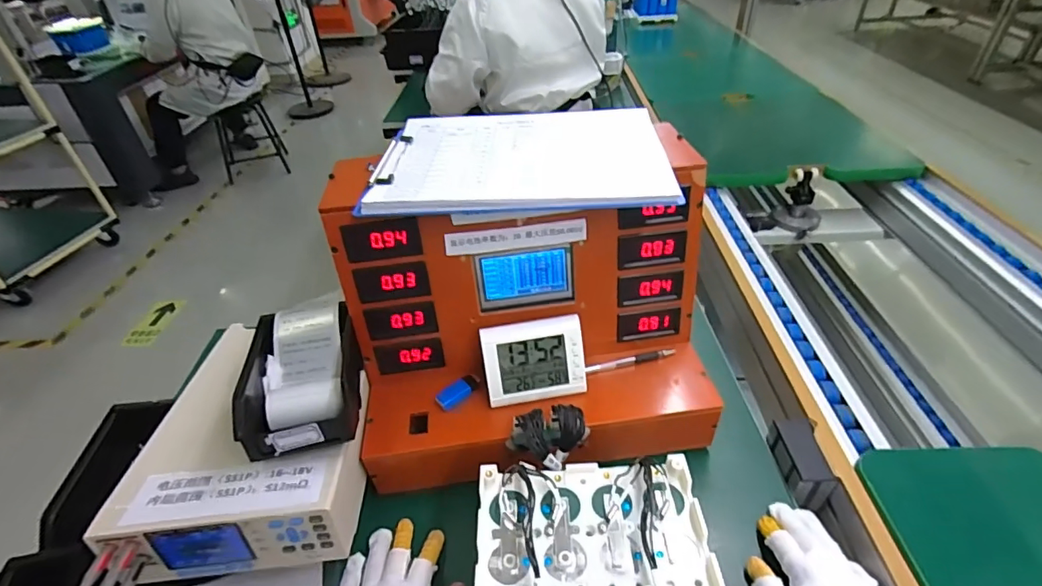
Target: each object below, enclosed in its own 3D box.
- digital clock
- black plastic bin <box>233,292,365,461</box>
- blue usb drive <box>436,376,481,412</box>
[{"bbox_3d":[0.014,0.076,0.566,0.110,0.092,0.023,-8,12,-5],"label":"digital clock"},{"bbox_3d":[-0.230,0.086,0.543,0.108,0.062,0.187,-12,40,-10],"label":"black plastic bin"},{"bbox_3d":[-0.072,0.115,0.585,0.054,0.008,0.024,-33,64,-33],"label":"blue usb drive"}]

